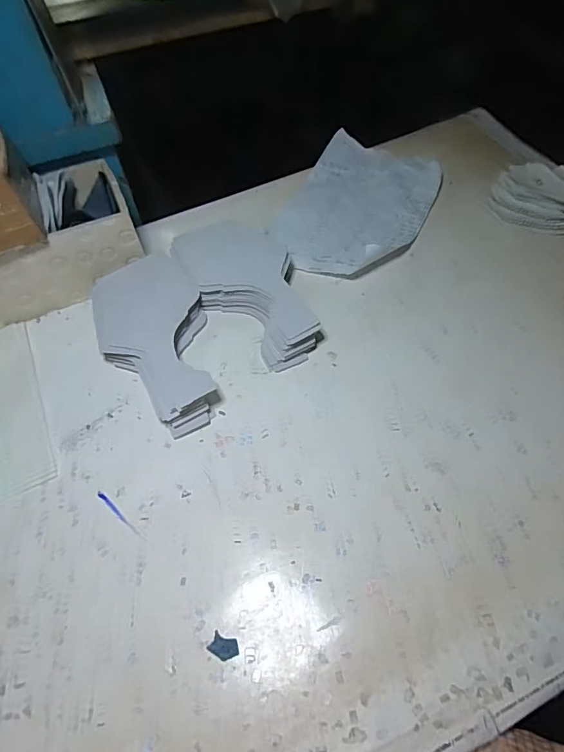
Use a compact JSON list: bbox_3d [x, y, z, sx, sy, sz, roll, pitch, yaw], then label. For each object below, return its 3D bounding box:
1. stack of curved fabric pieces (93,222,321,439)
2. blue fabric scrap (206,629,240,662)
[{"bbox_3d":[-0.078,-0.070,0.495,0.220,0.038,0.212,-35,61,-18],"label":"stack of curved fabric pieces"},{"bbox_3d":[-0.042,0.197,0.338,0.022,0.004,0.015,20,60,17],"label":"blue fabric scrap"}]

